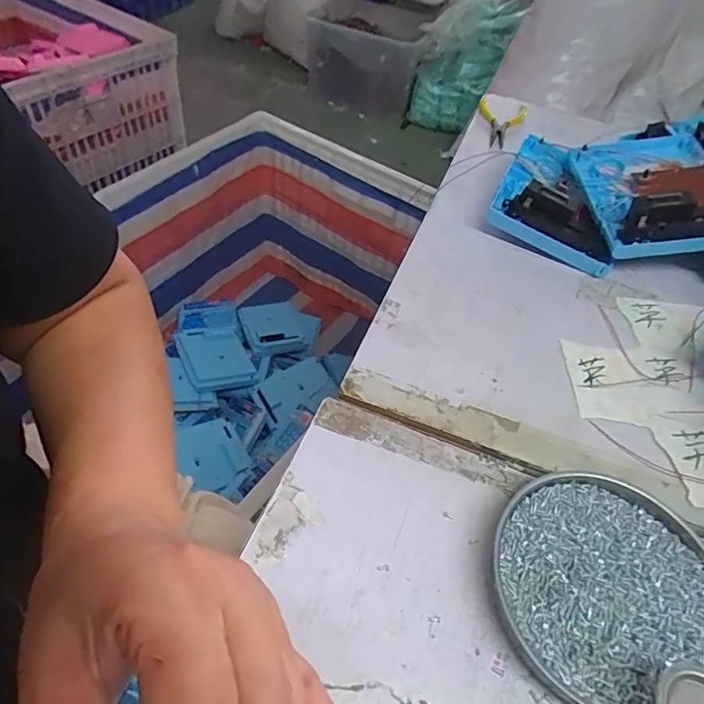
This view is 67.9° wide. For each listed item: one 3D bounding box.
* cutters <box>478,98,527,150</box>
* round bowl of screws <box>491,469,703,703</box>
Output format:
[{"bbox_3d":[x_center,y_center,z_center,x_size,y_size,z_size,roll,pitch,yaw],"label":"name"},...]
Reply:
[{"bbox_3d":[0.195,-0.311,0.705,0.064,0.022,0.118,20,50,12],"label":"cutters"},{"bbox_3d":[0.151,0.137,0.316,0.128,0.022,0.126,3,49,-3],"label":"round bowl of screws"}]

